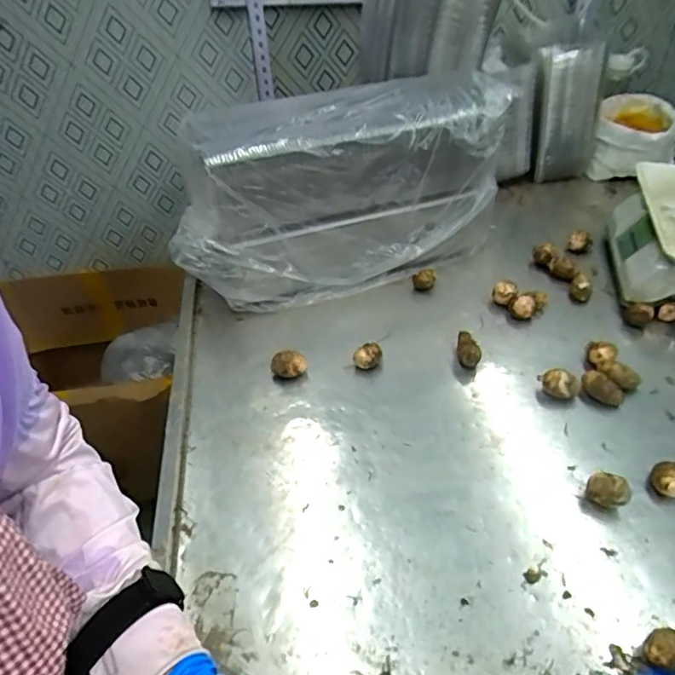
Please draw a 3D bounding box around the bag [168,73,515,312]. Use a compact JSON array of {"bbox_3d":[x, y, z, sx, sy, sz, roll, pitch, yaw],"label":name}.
[{"bbox_3d":[0.007,-0.212,0.839,0.509,0.286,0.205,-9,45,-5],"label":"bag"}]

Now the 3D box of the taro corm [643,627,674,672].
[{"bbox_3d":[0.304,0.287,0.478,0.041,0.031,0.033,-20,47,-15],"label":"taro corm"}]

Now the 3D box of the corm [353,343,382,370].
[{"bbox_3d":[0.043,0.032,0.756,0.038,0.039,0.030,-35,52,-27],"label":"corm"}]

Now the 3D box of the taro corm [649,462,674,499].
[{"bbox_3d":[0.381,0.163,0.600,0.031,0.032,0.035,-36,53,-28],"label":"taro corm"}]

